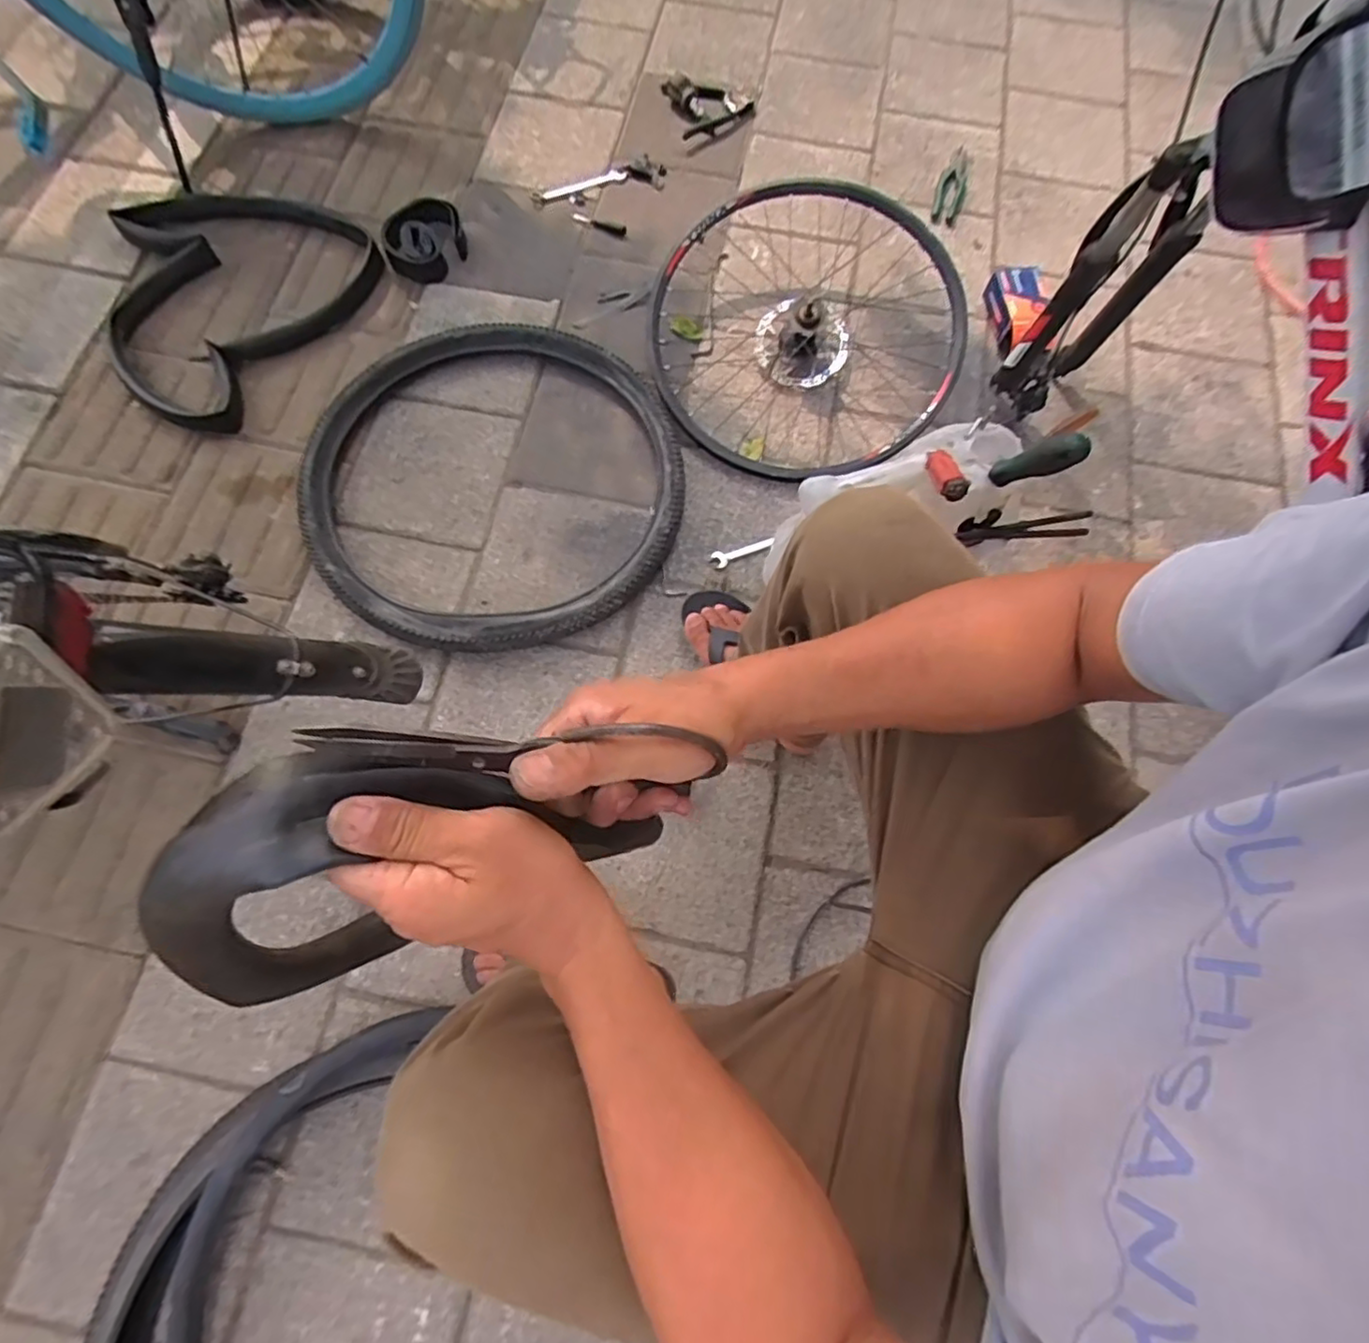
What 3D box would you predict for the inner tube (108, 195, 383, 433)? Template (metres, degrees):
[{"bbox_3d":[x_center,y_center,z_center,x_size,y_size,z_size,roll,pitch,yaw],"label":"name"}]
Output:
[{"bbox_3d":[-0.780,-0.641,1.114,0.349,0.053,0.461,32,73,8],"label":"inner tube"}]

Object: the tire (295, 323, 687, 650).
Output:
[{"bbox_3d":[-0.289,-0.299,1.012,0.566,0.041,0.570,1,73,-2],"label":"tire"}]

